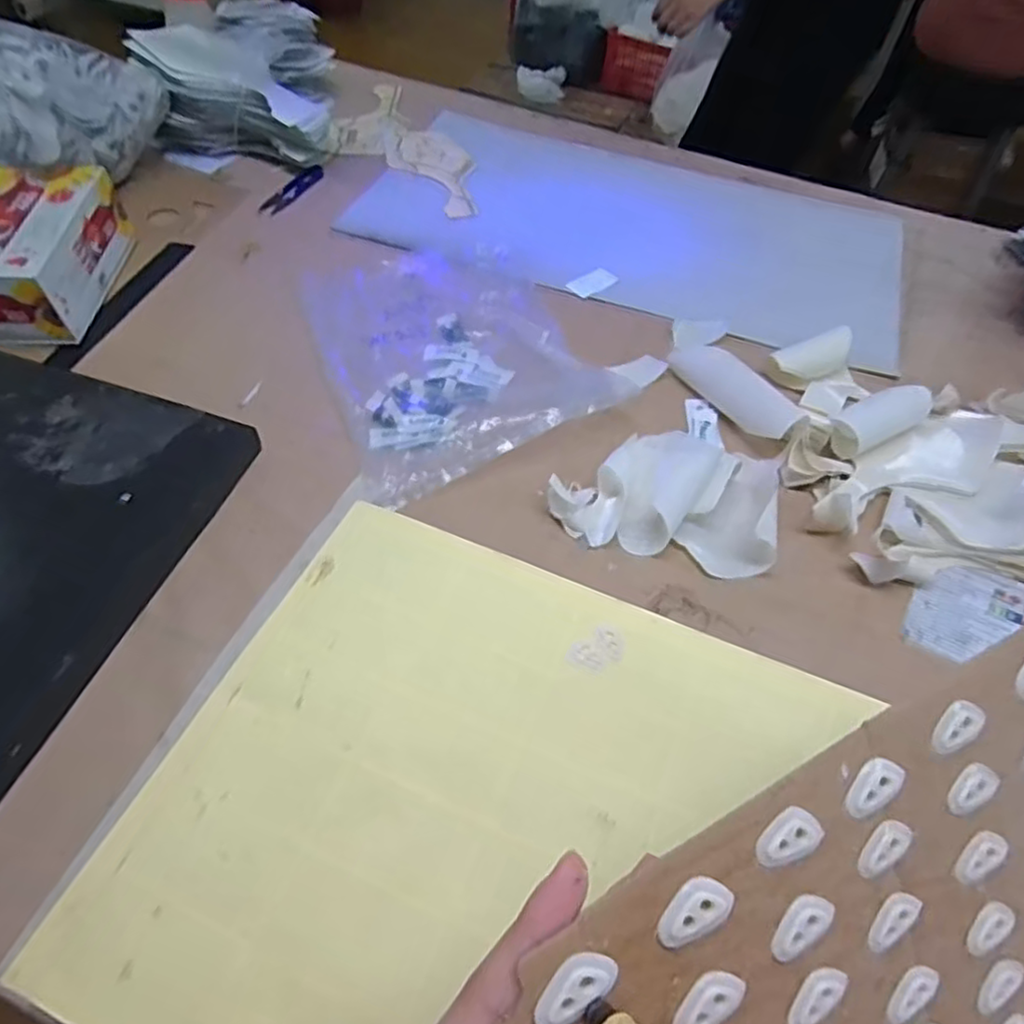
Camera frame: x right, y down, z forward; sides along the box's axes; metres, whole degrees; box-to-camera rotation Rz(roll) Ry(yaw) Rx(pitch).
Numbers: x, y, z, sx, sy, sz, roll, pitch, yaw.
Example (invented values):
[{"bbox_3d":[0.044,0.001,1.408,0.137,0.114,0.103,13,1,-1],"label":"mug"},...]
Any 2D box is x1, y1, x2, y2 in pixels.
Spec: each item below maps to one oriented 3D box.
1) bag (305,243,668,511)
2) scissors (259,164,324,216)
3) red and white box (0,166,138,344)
[{"bbox_3d":[-0.044,-0.158,0.588,0.252,0.031,0.282,-22,58,-17],"label":"bag"},{"bbox_3d":[-0.240,-0.357,0.744,0.028,0.005,0.101,22,56,13],"label":"scissors"},{"bbox_3d":[-0.419,-0.221,0.587,0.107,0.079,0.160,3,54,0],"label":"red and white box"}]

